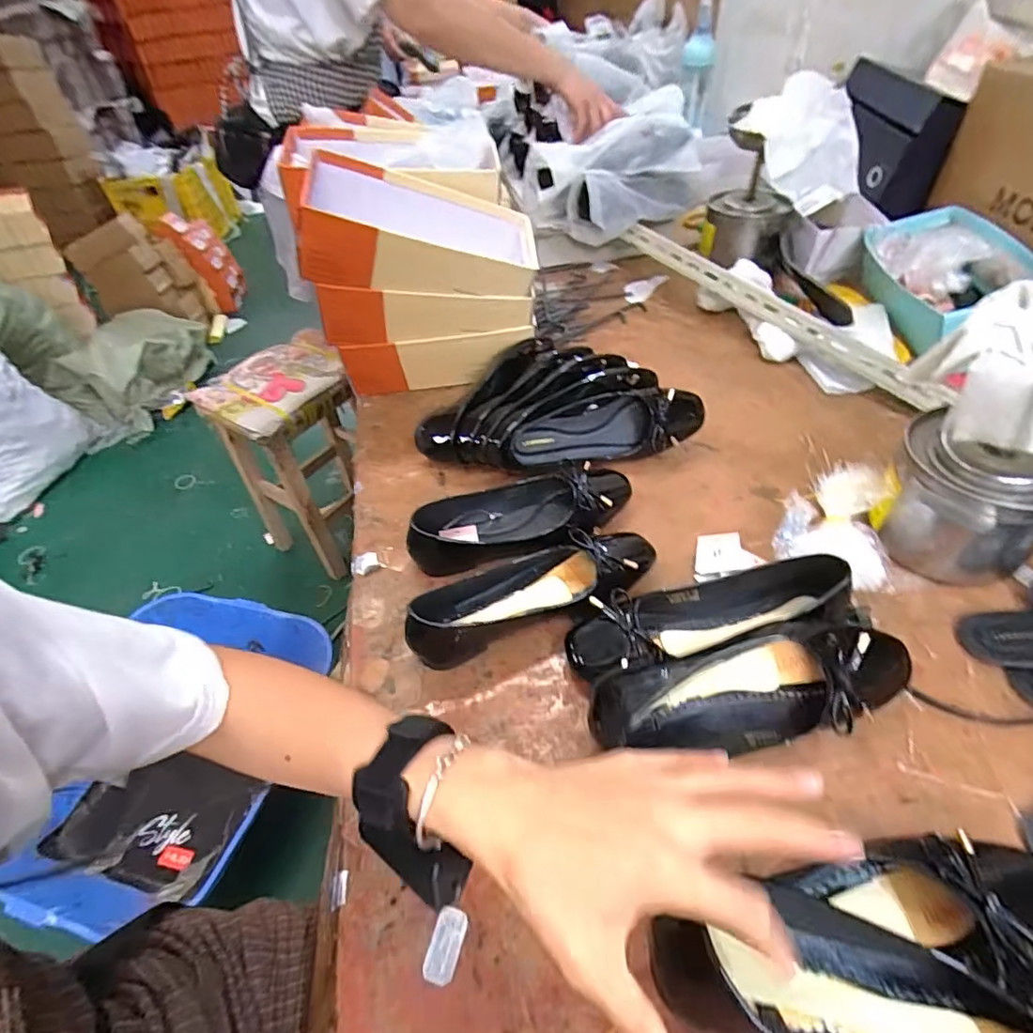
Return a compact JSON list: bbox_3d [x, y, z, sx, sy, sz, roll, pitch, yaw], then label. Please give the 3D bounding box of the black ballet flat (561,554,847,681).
[{"bbox_3d":[0.163,0.092,0.464,0.233,0.072,0.080,-6,46,-1],"label":"black ballet flat"}]

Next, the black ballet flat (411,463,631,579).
[{"bbox_3d":[0.006,-0.002,0.579,0.244,0.054,0.091,-14,47,-9],"label":"black ballet flat"}]

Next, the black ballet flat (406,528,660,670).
[{"bbox_3d":[0.019,0.070,0.505,0.248,0.061,0.085,-17,47,-11],"label":"black ballet flat"}]

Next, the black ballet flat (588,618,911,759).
[{"bbox_3d":[0.172,0.131,0.411,0.225,0.063,0.064,-9,46,-4],"label":"black ballet flat"}]

